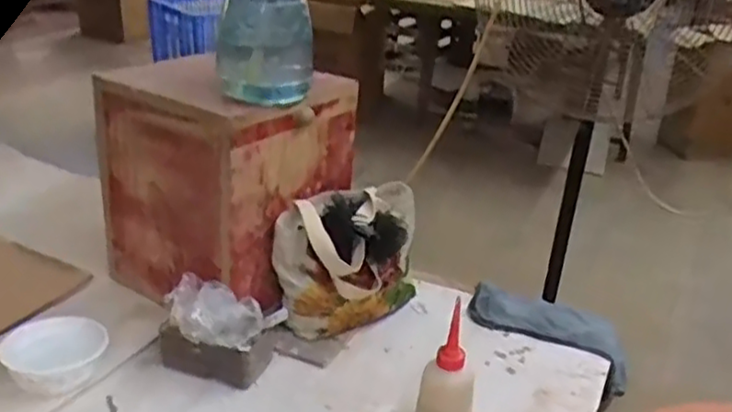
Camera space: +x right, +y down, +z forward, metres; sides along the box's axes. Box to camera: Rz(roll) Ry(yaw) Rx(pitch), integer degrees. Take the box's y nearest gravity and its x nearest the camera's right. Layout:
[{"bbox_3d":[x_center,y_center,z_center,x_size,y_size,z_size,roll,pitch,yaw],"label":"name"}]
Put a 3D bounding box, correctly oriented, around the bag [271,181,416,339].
[{"bbox_3d":[-0.013,0.070,0.964,0.115,0.174,0.220,20,32,29],"label":"bag"}]

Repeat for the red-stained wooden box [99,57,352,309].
[{"bbox_3d":[-0.188,-0.043,0.978,0.258,0.274,0.255,22,33,31],"label":"red-stained wooden box"}]

